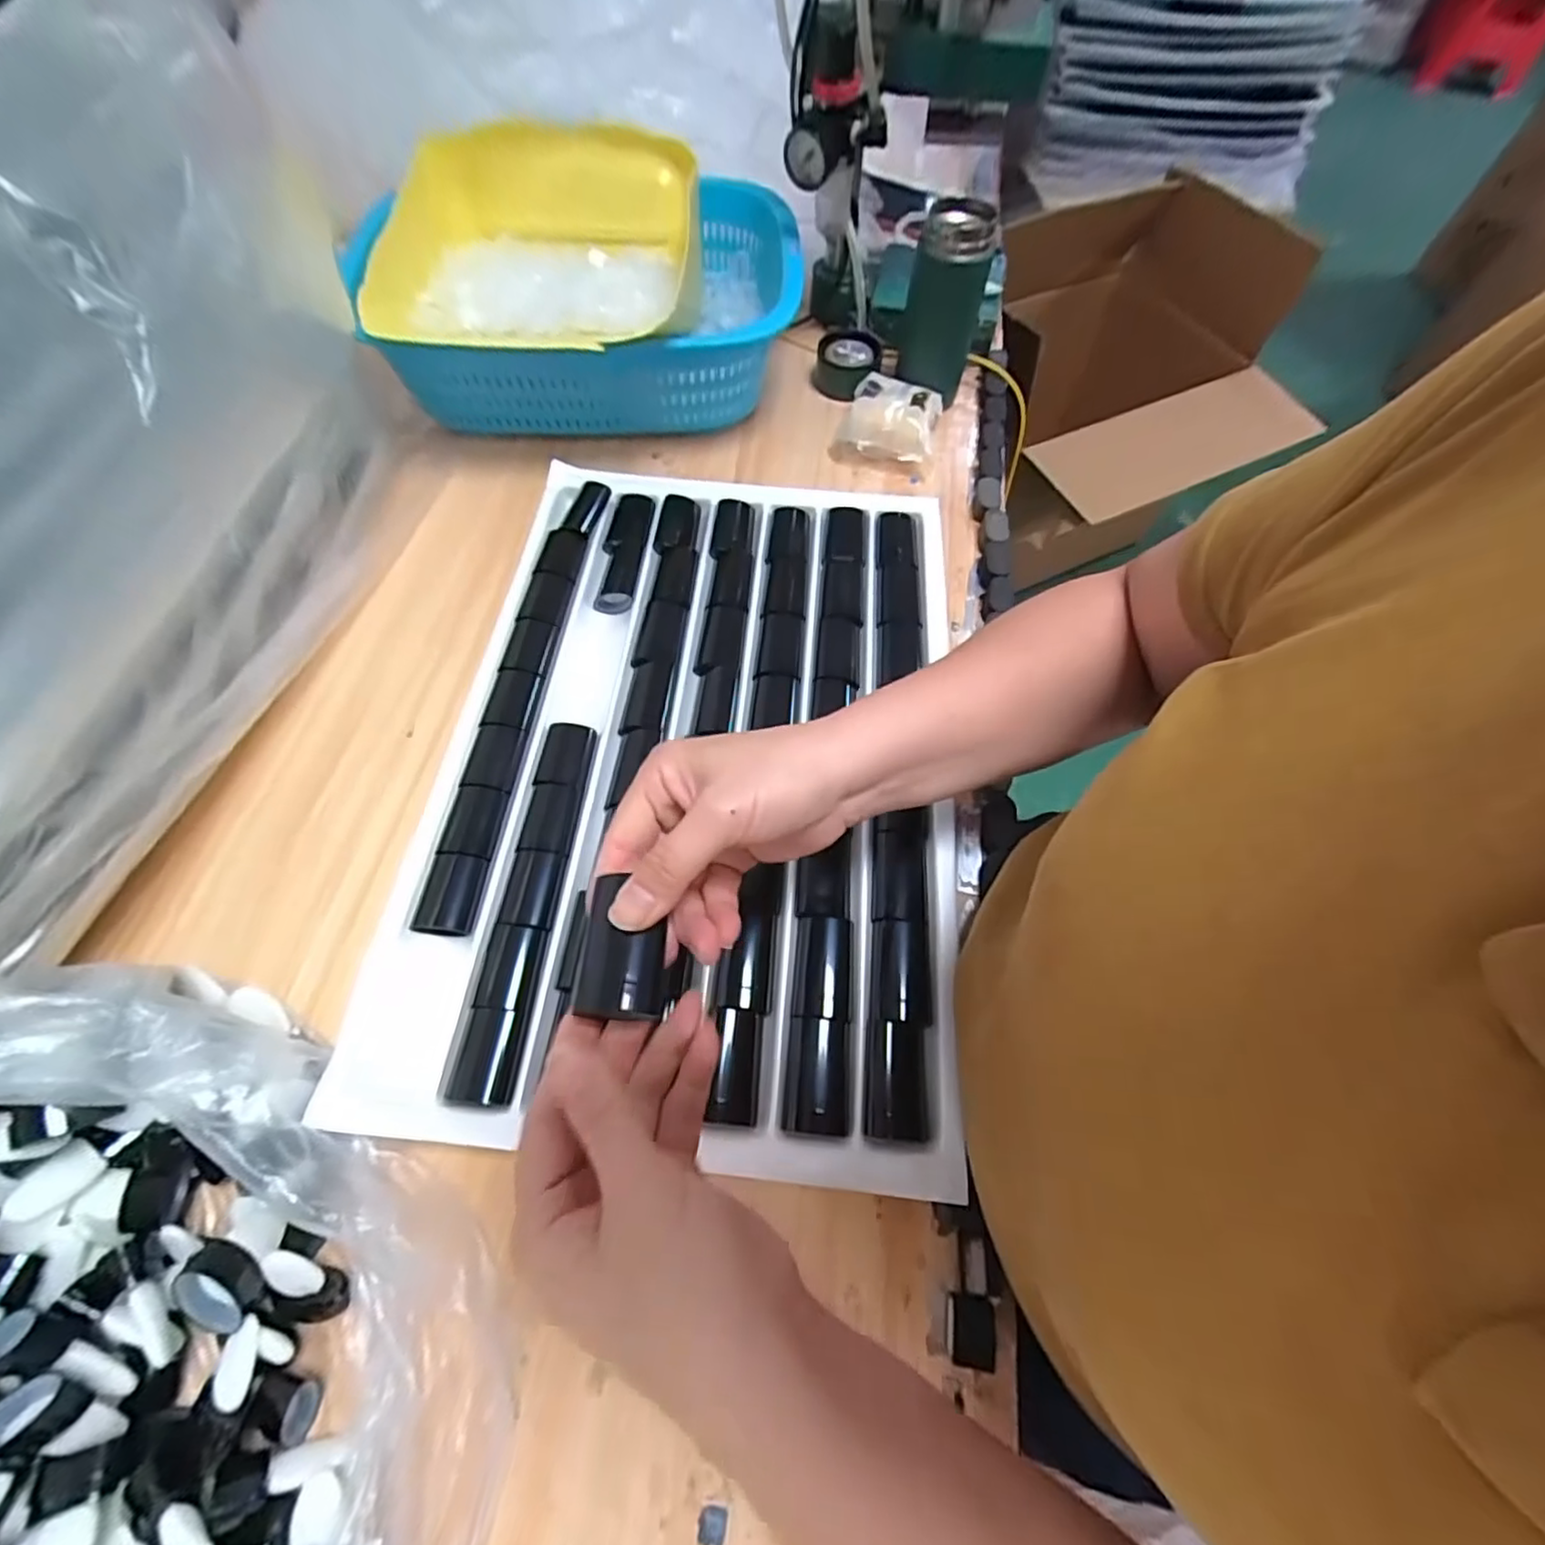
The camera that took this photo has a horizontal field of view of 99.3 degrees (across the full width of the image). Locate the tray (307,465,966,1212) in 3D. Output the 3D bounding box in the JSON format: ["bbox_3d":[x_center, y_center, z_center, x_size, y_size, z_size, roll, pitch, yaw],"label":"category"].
[{"bbox_3d":[-0.053,-0.023,0.449,0.350,0.023,0.492,4,64,3],"label":"tray"}]

